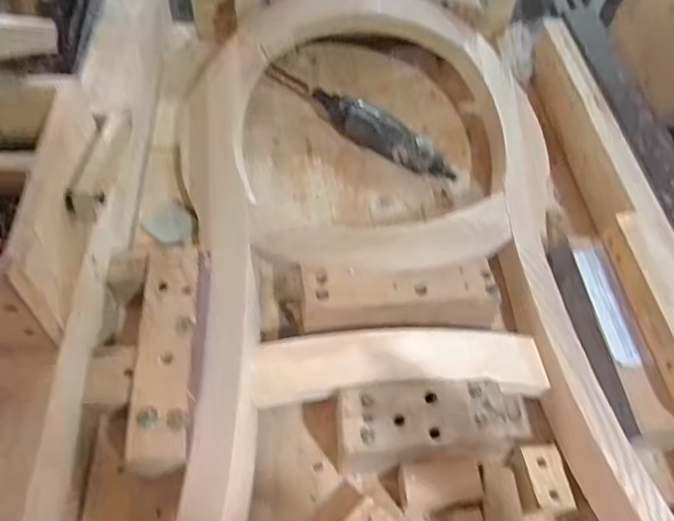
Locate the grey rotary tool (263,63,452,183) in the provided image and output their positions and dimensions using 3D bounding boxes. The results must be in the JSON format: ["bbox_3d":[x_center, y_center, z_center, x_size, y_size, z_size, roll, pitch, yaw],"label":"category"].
[{"bbox_3d":[0.019,-0.201,0.782,0.320,0.041,0.051,36,59,20],"label":"grey rotary tool"}]

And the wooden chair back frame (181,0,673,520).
[{"bbox_3d":[0.063,-0.005,0.579,0.467,0.110,0.957,-1,54,-5],"label":"wooden chair back frame"}]

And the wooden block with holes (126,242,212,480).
[{"bbox_3d":[-0.157,0.090,0.547,0.062,0.049,0.226,-2,54,-6],"label":"wooden block with holes"}]

